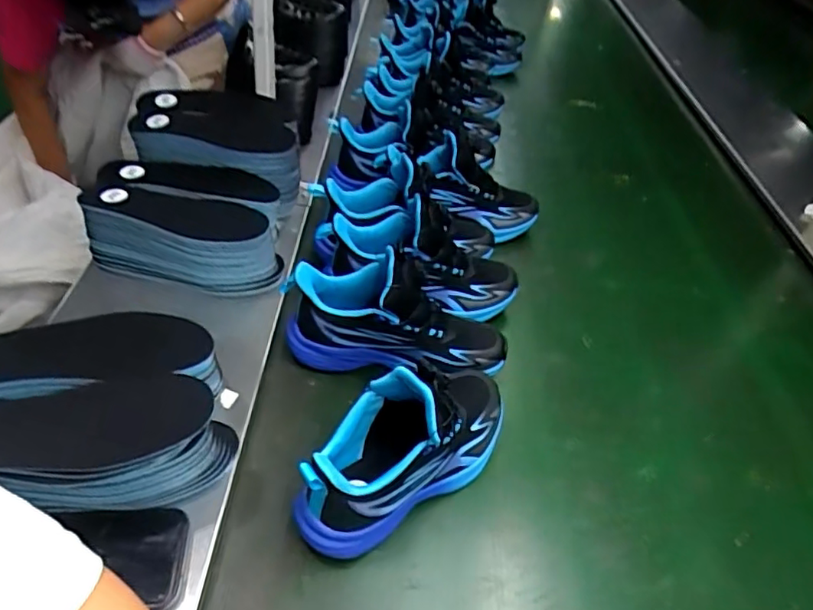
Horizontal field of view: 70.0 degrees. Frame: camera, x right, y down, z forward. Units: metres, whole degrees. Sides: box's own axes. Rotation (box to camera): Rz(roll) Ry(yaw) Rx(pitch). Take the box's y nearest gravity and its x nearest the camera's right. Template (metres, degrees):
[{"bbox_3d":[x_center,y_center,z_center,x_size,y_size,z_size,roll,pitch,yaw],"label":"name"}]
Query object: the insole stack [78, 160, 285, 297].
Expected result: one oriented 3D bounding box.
[{"bbox_3d":[-0.268,-0.106,0.722,0.234,0.088,0.147,9,43,2],"label":"insole stack"}]

